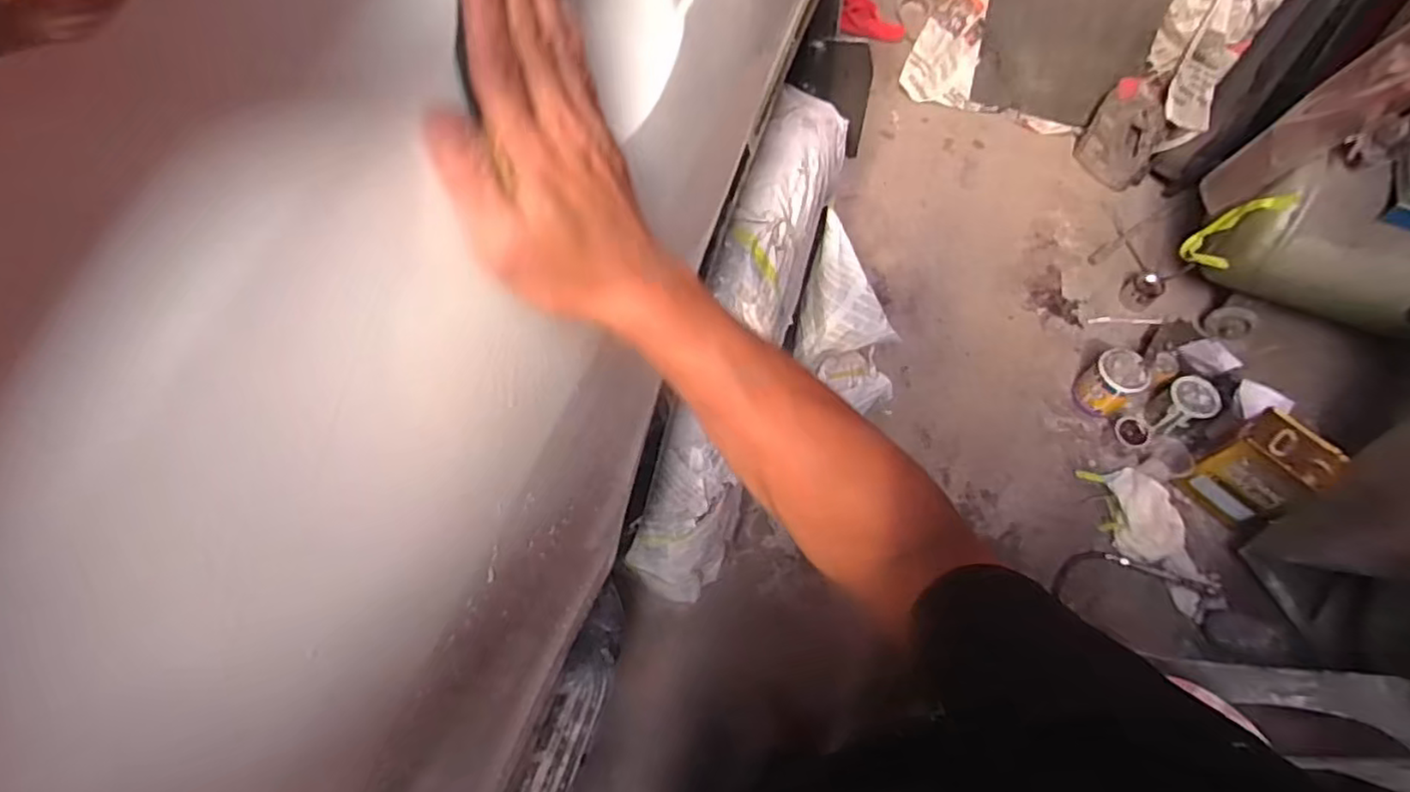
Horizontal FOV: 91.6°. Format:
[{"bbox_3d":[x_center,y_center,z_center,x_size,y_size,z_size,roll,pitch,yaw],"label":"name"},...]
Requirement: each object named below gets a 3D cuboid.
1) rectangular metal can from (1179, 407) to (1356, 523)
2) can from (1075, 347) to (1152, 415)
[{"bbox_3d":[1.158,0.154,1.439,0.132,0.266,0.168,-34,69,-15],"label":"rectangular metal can"},{"bbox_3d":[0.950,-0.027,1.615,0.117,0.152,0.116,0,64,0],"label":"can"}]

